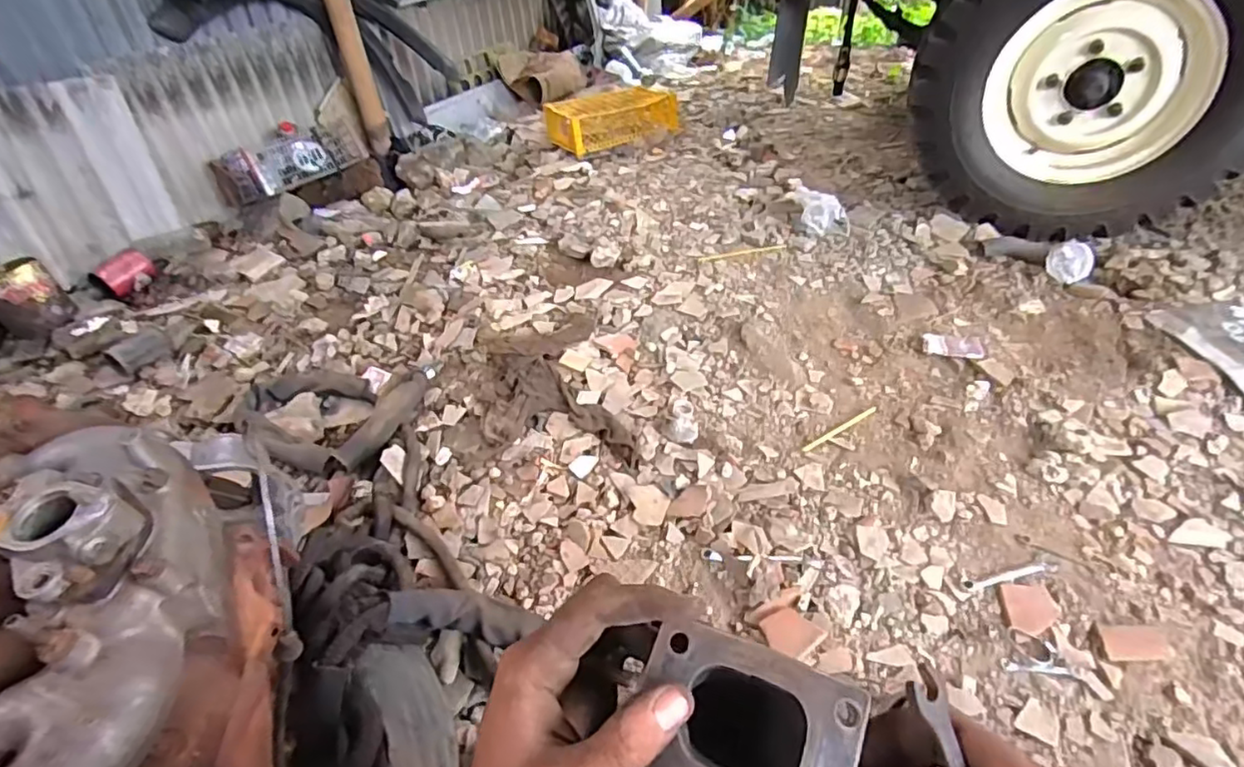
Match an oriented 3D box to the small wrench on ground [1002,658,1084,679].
[{"bbox_3d":[0.593,0.401,0.884,0.100,0.004,0.018,4,44,11],"label":"small wrench on ground"}]

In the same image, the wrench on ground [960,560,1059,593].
[{"bbox_3d":[0.602,0.297,0.973,0.163,0.004,0.022,-11,43,-6],"label":"wrench on ground"}]

